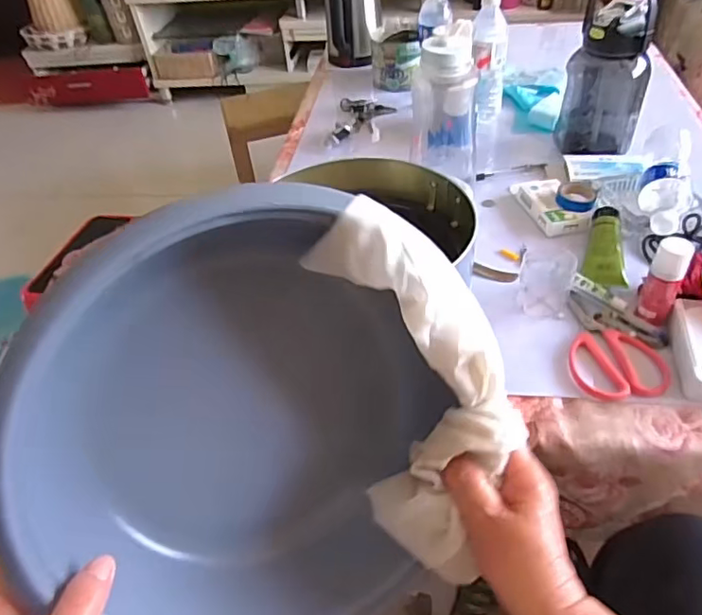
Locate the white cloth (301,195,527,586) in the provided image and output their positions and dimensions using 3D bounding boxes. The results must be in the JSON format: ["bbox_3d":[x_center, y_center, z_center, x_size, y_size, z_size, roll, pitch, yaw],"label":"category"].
[{"bbox_3d":[0.051,0.052,0.348,0.099,0.241,0.047,-15,18,-8],"label":"white cloth"}]

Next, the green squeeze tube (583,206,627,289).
[{"bbox_3d":[0.347,-0.088,0.758,0.050,0.030,0.144,7,46,14],"label":"green squeeze tube"}]

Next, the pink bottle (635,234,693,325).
[{"bbox_3d":[0.352,-0.026,0.628,0.033,0.105,0.033,16,49,22],"label":"pink bottle"}]

